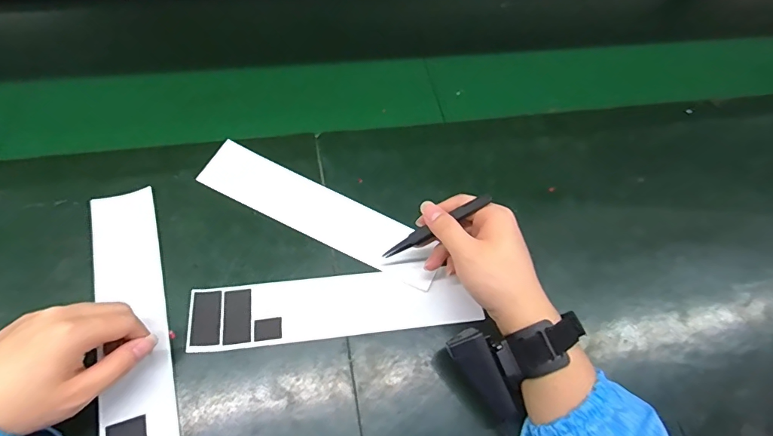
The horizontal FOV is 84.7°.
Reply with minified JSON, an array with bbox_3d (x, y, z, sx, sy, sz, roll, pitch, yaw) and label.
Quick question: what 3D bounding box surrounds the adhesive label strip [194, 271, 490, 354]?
[{"bbox_3d":[-0.047,0.082,0.397,0.256,0.006,0.060,-5,62,-7],"label":"adhesive label strip"}]

